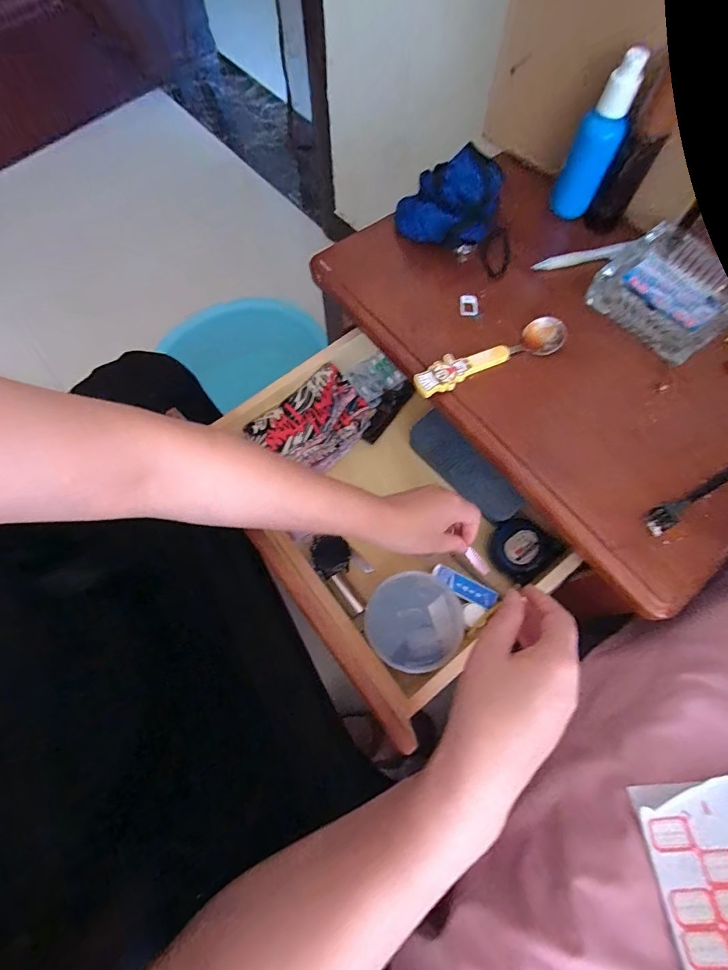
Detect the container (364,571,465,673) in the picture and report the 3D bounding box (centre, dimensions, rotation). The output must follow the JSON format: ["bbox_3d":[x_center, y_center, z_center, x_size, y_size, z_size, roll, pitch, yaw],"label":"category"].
[{"bbox_3d":[0.054,0.145,0.445,0.102,0.042,0.102,-6,59,10],"label":"container"}]

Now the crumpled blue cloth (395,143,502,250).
[{"bbox_3d":[0.089,-0.305,0.445,0.105,0.055,0.089,16,71,6],"label":"crumpled blue cloth"}]

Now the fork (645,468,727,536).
[{"bbox_3d":[0.285,0.012,0.356,0.107,0.006,0.020,-26,72,-9],"label":"fork"}]

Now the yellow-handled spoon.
[{"bbox_3d":[0.120,-0.124,0.401,0.157,0.014,0.034,-22,71,-8],"label":"yellow-handled spoon"}]

